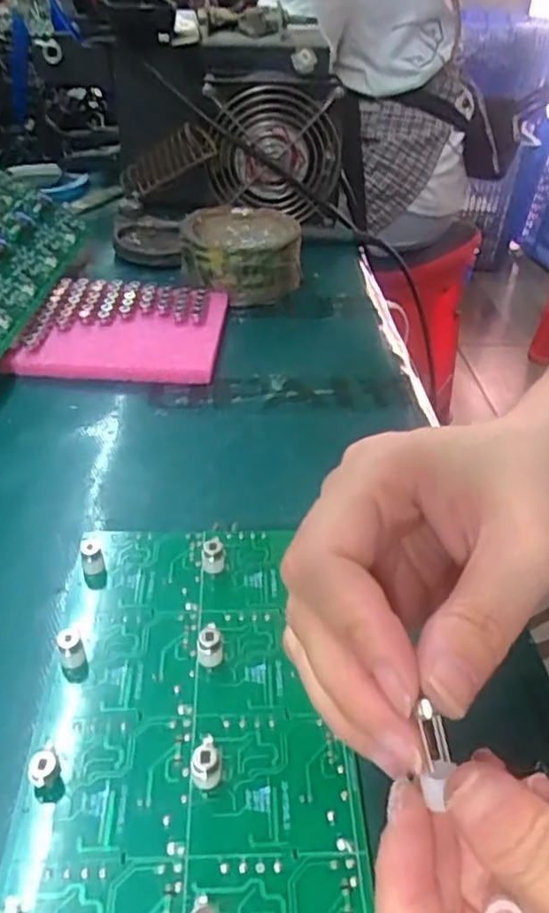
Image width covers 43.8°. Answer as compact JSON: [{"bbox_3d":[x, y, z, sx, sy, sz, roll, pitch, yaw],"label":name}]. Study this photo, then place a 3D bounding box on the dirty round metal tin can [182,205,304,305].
[{"bbox_3d":[-0.025,-0.155,0.521,0.088,0.044,0.092,1,39,-2],"label":"dirty round metal tin can"}]

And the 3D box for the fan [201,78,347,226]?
[{"bbox_3d":[0.002,-0.259,0.583,0.115,0.104,0.031,-2,39,-7],"label":"fan"}]

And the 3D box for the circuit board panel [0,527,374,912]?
[{"bbox_3d":[-0.026,0.107,0.221,0.103,0.014,0.226,0,39,-3],"label":"circuit board panel"}]

